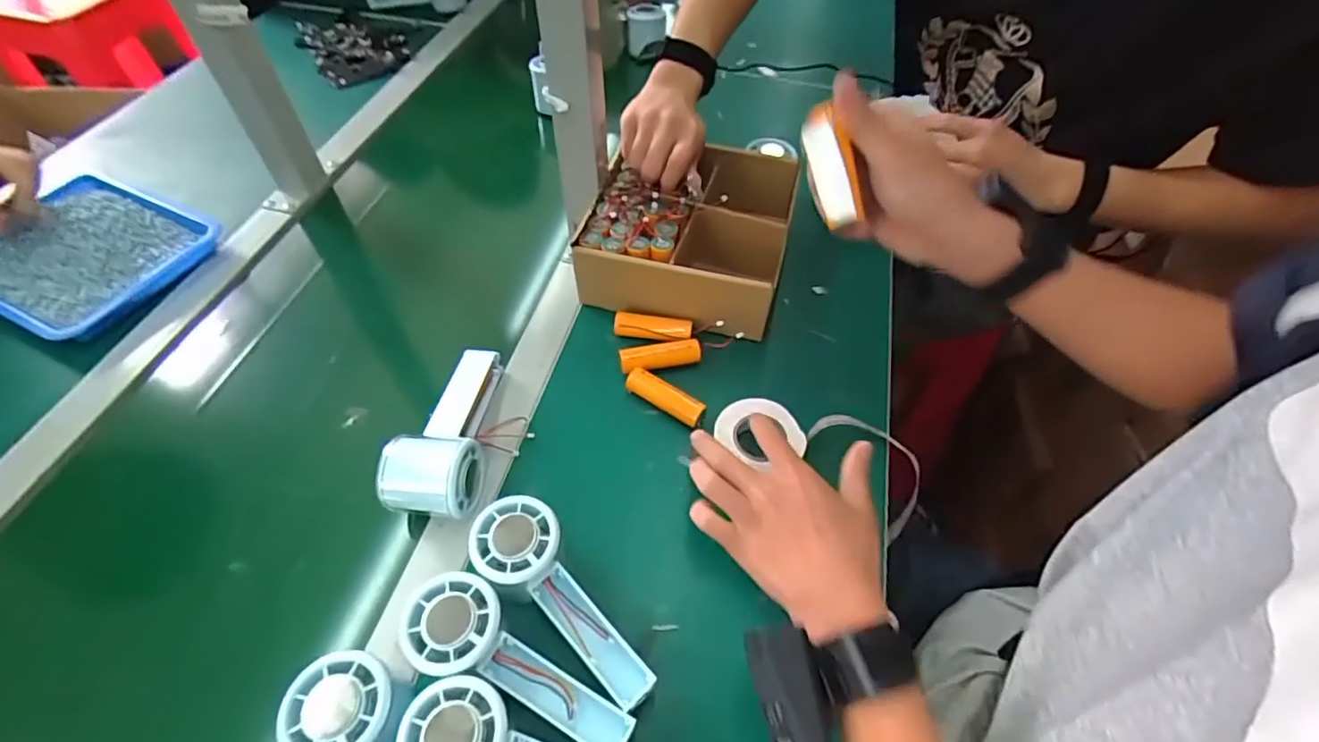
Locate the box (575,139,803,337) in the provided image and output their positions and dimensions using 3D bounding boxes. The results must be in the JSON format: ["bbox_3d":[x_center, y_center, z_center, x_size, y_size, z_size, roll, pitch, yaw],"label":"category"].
[{"bbox_3d":[0.033,-0.136,0.587,0.181,0.083,0.201,13,55,7],"label":"box"}]

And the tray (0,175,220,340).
[{"bbox_3d":[-0.574,-0.120,0.583,0.214,0.026,0.170,24,57,14],"label":"tray"}]

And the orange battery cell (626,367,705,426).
[{"bbox_3d":[0.005,0.023,0.495,0.071,0.022,0.019,29,59,18],"label":"orange battery cell"}]

